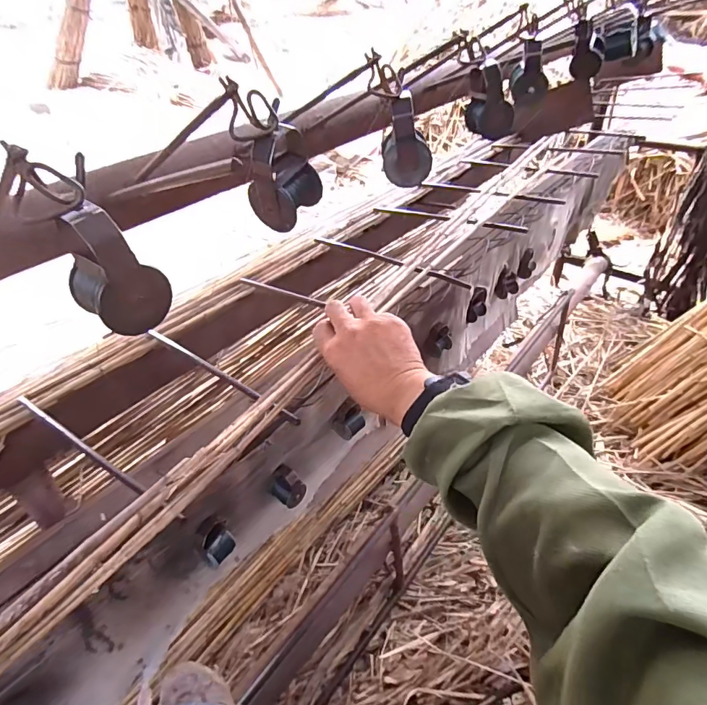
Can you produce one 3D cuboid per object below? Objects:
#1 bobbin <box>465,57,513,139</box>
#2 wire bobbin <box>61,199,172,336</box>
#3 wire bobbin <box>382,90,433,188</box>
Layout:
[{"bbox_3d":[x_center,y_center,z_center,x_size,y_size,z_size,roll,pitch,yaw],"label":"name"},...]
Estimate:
[{"bbox_3d":[0.157,-0.291,0.514,0.045,0.071,0.045,-1,42,1],"label":"bobbin"},{"bbox_3d":[-0.150,-0.054,0.278,0.044,0.079,0.041,-34,51,-30],"label":"wire bobbin"},{"bbox_3d":[0.051,-0.200,0.430,0.044,0.074,0.021,-6,42,-3],"label":"wire bobbin"}]

